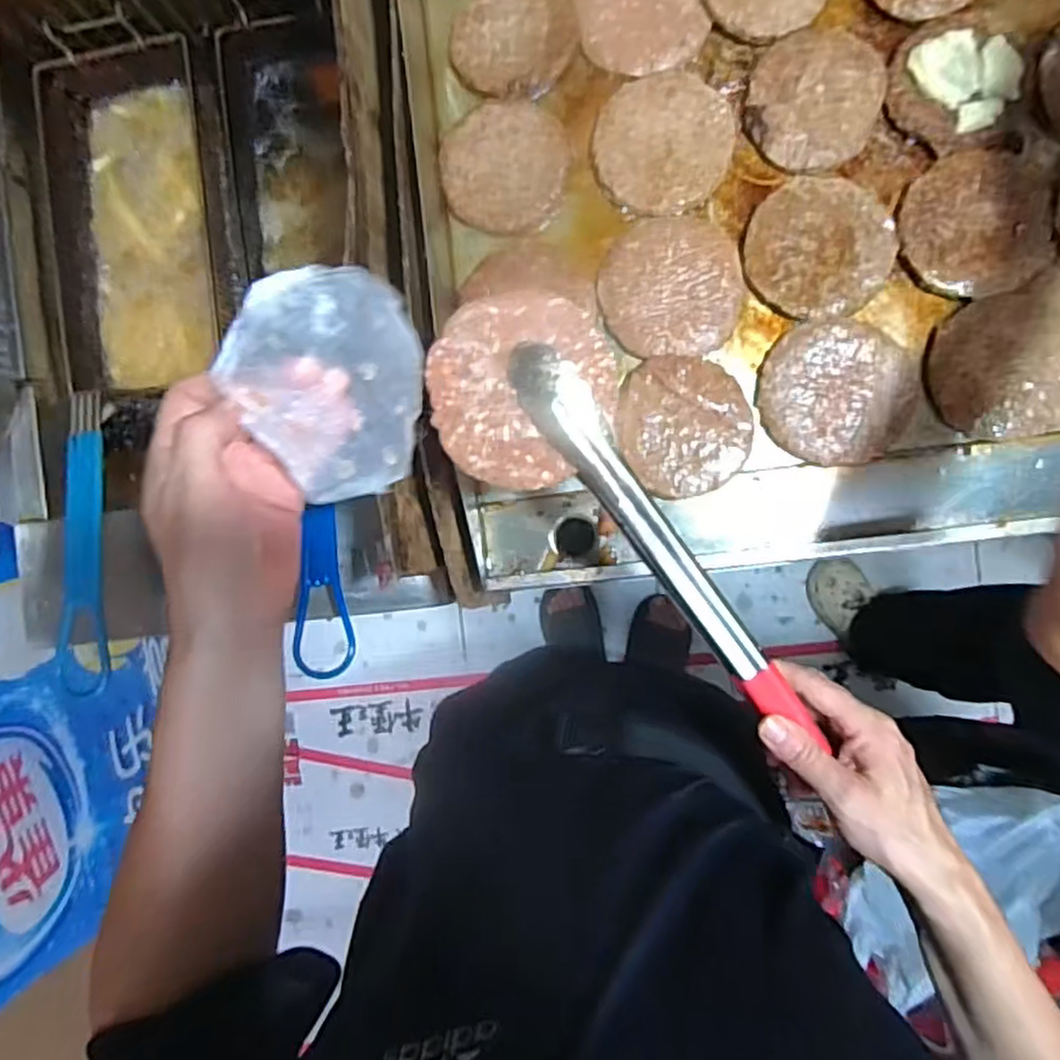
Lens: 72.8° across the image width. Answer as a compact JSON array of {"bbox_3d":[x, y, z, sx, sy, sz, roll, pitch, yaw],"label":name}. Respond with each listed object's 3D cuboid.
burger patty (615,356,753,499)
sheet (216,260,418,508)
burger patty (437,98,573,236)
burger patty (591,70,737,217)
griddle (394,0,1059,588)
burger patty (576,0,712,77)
[{"bbox_3d":[0.110,-0.075,0.516,0.090,0.009,0.099,0,89,7],"label":"burger patty"},{"bbox_3d":[-0.094,-0.074,0.365,0.097,0.023,0.115,-38,121,-14],"label":"sheet"},{"bbox_3d":[-0.019,-0.272,0.537,0.093,0.009,0.097,0,89,7],"label":"burger patty"},{"bbox_3d":[0.096,-0.281,0.521,0.097,0.006,0.098,3,89,7],"label":"burger patty"},{"bbox_3d":[0.285,-0.252,0.481,0.751,0.082,0.503,-7,88,7],"label":"griddle"},{"bbox_3d":[0.081,-0.386,0.524,0.090,0.007,0.101,-9,88,6],"label":"burger patty"}]

